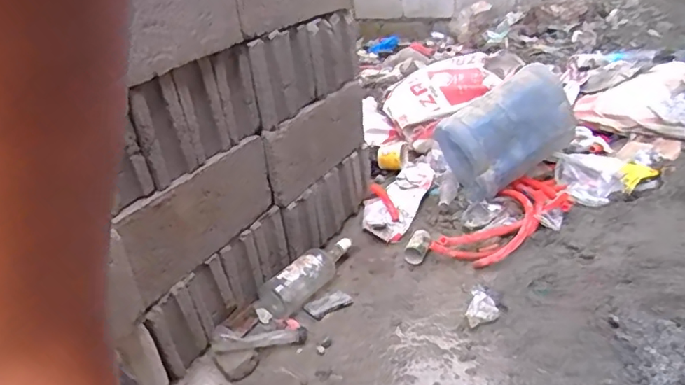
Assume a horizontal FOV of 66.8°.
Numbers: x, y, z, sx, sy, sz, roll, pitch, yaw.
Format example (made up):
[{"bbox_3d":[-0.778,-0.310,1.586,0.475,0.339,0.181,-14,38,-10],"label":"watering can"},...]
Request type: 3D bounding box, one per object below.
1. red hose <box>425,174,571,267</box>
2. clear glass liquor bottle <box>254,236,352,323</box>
[{"bbox_3d":[0.456,0.068,1.378,0.433,0.086,0.195,-27,33,-29],"label":"red hose"},{"bbox_3d":[-0.083,0.196,1.257,0.312,0.081,0.082,-31,35,-35],"label":"clear glass liquor bottle"}]

